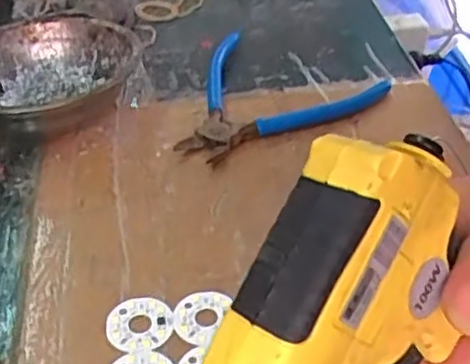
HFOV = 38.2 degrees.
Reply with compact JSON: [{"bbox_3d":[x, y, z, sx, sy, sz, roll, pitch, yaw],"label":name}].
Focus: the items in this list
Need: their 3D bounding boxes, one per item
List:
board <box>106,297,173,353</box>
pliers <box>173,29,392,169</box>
[{"bbox_3d":[-0.044,0.065,0.313,0.030,0.004,0.030,-13,42,-13],"label":"board"},{"bbox_3d":[0.009,-0.067,0.465,0.146,0.013,0.125,-24,45,-23],"label":"pliers"}]

